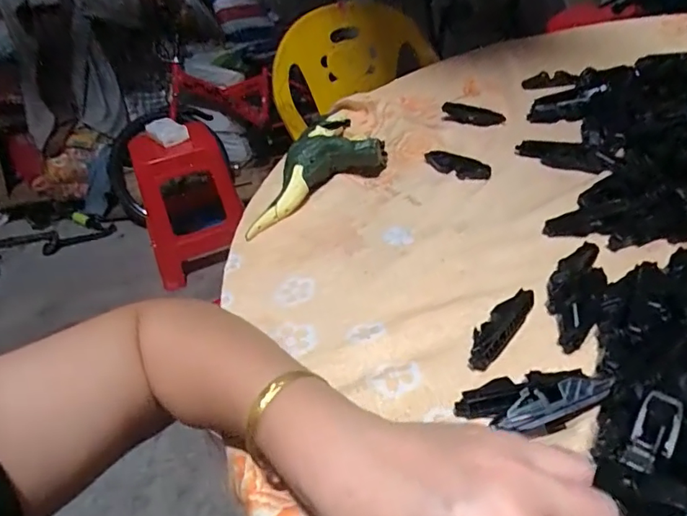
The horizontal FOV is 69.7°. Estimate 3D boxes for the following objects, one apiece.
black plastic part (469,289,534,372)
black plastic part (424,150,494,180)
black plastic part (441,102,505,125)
[{"bbox_3d":[0.114,0.049,0.360,0.022,0.012,0.083,22,47,37],"label":"black plastic part"},{"bbox_3d":[0.128,-0.107,0.563,0.079,0.021,0.020,11,41,28],"label":"black plastic part"},{"bbox_3d":[0.176,-0.196,0.679,0.091,0.024,0.017,15,43,31],"label":"black plastic part"}]

